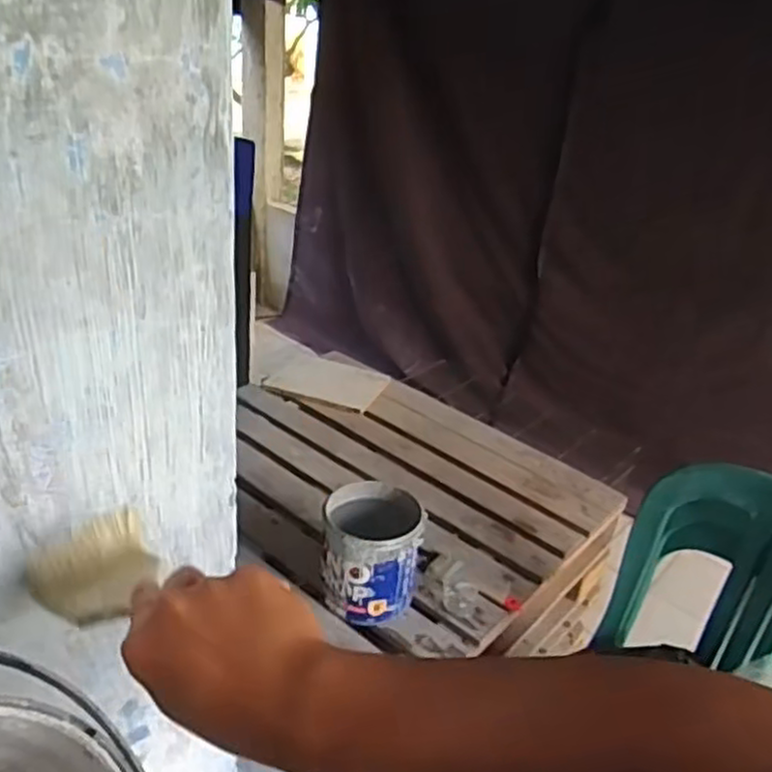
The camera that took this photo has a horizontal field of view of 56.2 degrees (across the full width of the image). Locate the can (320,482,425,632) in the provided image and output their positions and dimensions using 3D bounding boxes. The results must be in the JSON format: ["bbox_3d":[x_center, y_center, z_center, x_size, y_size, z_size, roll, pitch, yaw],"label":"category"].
[{"bbox_3d":[-0.028,0.315,1.346,0.174,0.203,0.165,5,28,-2],"label":"can"}]

